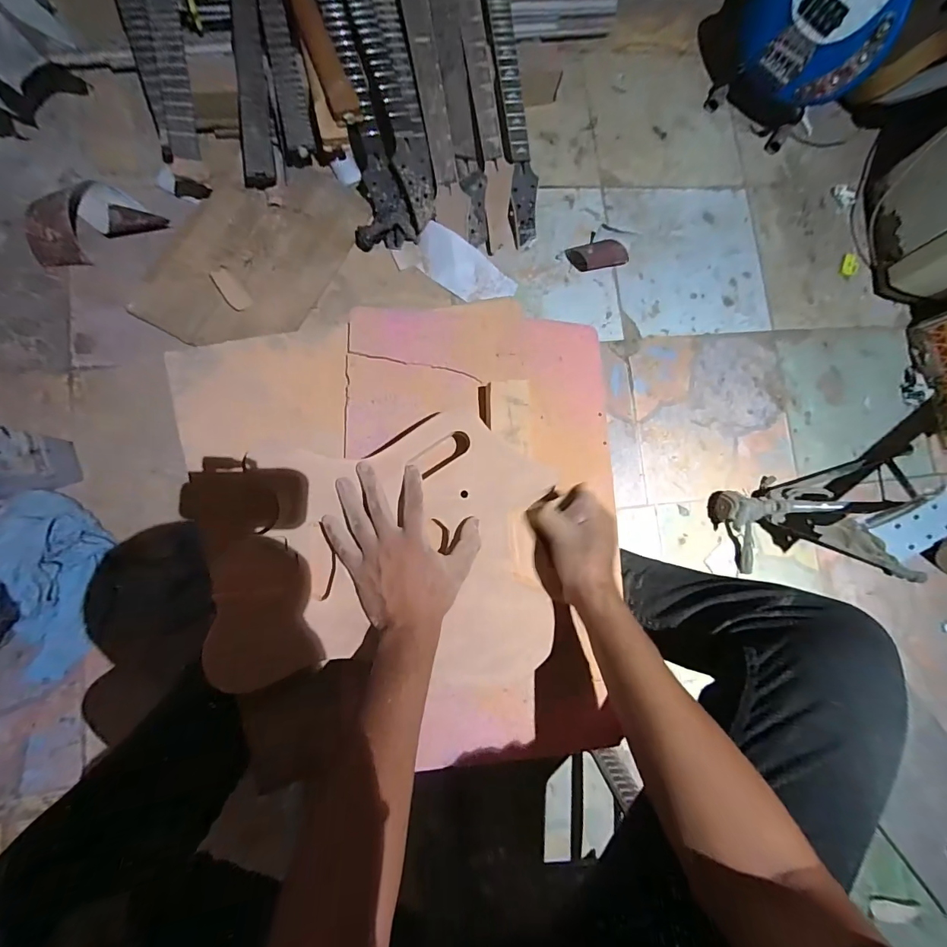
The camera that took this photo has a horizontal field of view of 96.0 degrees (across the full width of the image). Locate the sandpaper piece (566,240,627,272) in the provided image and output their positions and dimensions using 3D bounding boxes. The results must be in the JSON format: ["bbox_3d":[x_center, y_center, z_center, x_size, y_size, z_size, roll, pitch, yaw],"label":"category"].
[{"bbox_3d":[0.297,-0.520,1.022,0.139,0.057,0.070,-16,87,-8],"label":"sandpaper piece"}]

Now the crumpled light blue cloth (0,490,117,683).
[{"bbox_3d":[-0.780,0.206,0.777,0.165,0.092,0.340,-13,87,-8],"label":"crumpled light blue cloth"}]

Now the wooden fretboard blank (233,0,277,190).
[{"bbox_3d":[-0.457,-0.842,0.876,0.059,0.023,0.462,-2,99,-7],"label":"wooden fretboard blank"}]

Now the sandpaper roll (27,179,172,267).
[{"bbox_3d":[-0.769,-0.510,0.858,0.252,0.057,0.125,-26,88,-9],"label":"sandpaper roll"}]

